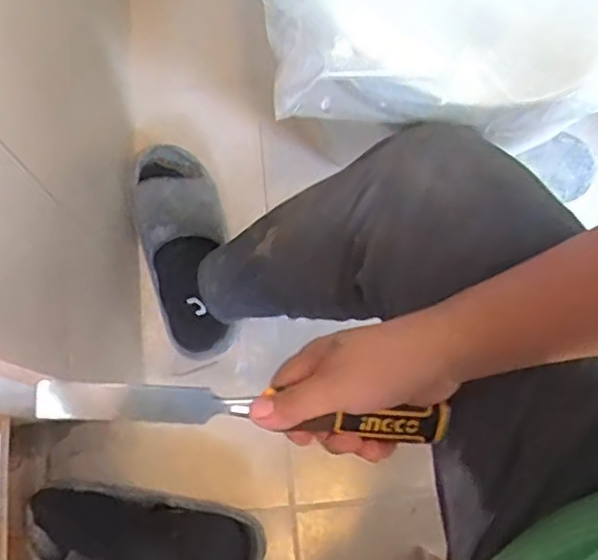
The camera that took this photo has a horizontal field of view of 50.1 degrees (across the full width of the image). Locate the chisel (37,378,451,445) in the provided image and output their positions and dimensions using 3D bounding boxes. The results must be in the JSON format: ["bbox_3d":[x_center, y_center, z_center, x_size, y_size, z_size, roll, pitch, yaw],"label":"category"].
[{"bbox_3d":[-0.031,0.088,0.426,0.270,0.024,0.024,7,74,-10],"label":"chisel"}]

